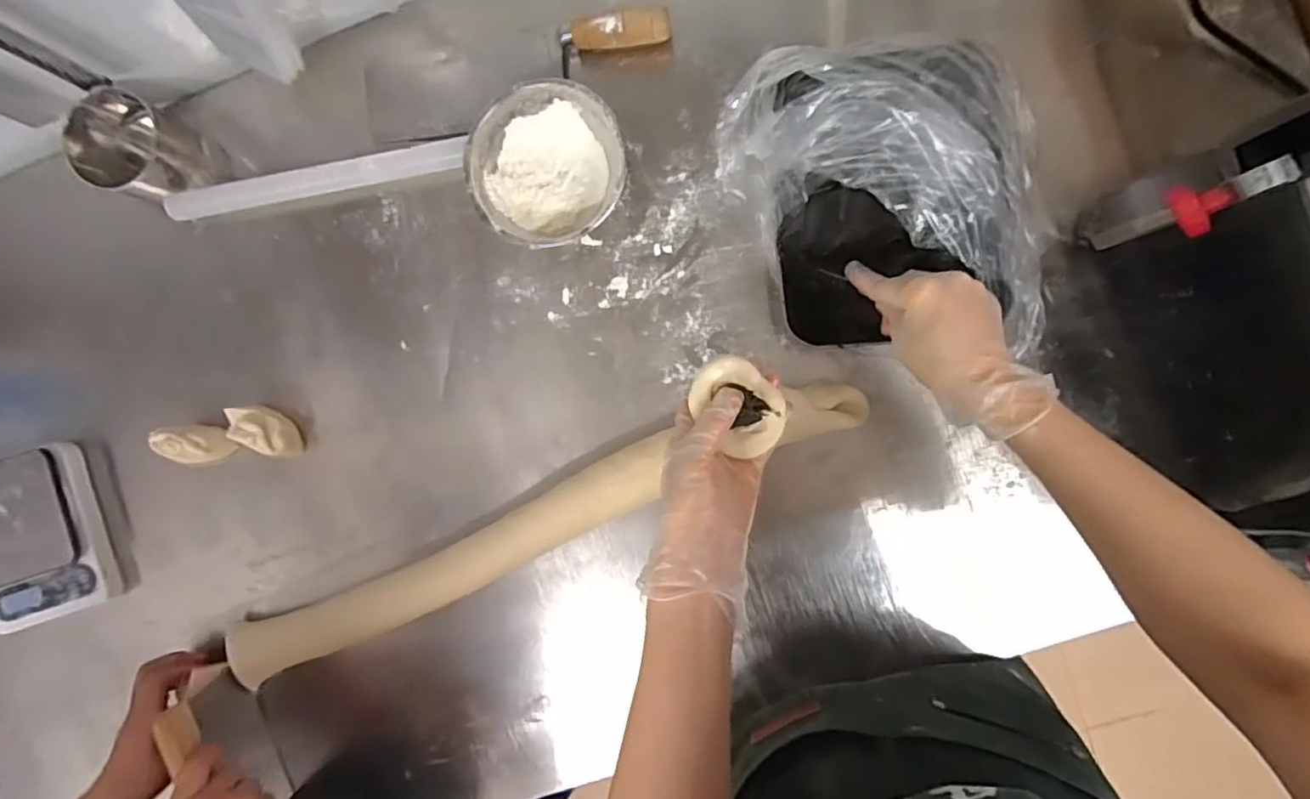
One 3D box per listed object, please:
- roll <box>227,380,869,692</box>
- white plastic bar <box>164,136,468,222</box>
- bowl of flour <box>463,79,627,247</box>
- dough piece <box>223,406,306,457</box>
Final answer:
[{"bbox_3d":[-0.110,0.119,0.590,0.653,0.045,0.067,-24,90,6],"label":"roll"},{"bbox_3d":[-0.346,-0.226,0.619,0.320,0.027,0.027,-9,91,6],"label":"white plastic bar"},{"bbox_3d":[-0.098,-0.217,0.574,0.142,0.050,0.145,0,92,6],"label":"bowl of flour"},{"bbox_3d":[-0.395,0.031,0.618,0.060,0.056,0.034,32,95,4],"label":"dough piece"}]

